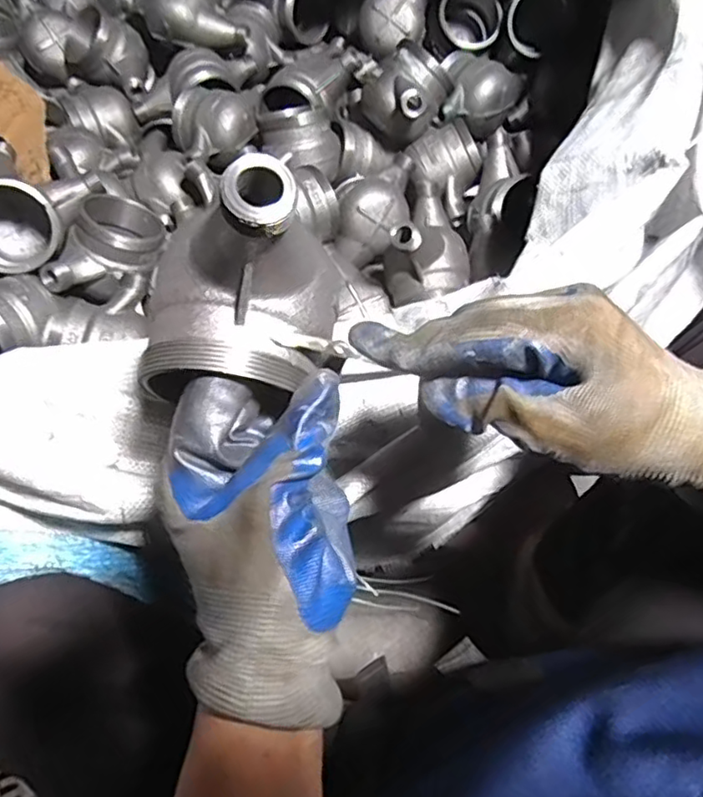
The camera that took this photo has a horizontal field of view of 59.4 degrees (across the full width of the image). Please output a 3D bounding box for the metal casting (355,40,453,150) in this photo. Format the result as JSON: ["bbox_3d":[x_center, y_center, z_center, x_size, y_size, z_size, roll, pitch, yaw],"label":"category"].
[{"bbox_3d":[0.055,-0.314,0.654,0.078,0.081,0.071,0,71,1],"label":"metal casting"}]

